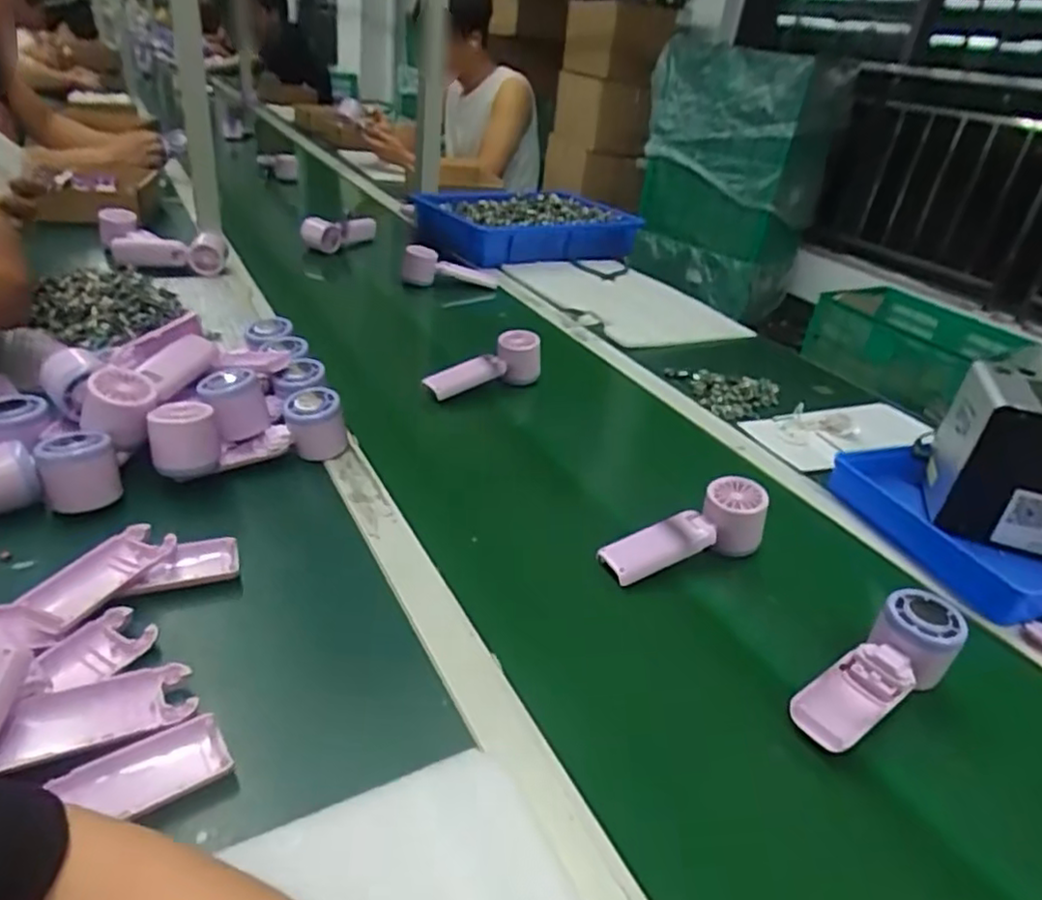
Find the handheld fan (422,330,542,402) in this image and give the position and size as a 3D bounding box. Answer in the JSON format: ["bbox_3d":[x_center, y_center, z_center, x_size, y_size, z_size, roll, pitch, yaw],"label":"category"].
[{"bbox_3d":[-0.048,-0.111,0.874,0.158,0.069,0.043,-11,36,-28],"label":"handheld fan"}]

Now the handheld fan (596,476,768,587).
[{"bbox_3d":[0.150,0.080,0.620,0.161,0.042,0.055,-21,38,-13],"label":"handheld fan"}]

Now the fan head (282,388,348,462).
[{"bbox_3d":[-0.208,-0.028,0.692,0.059,0.060,0.050,0,32,-14],"label":"fan head"}]

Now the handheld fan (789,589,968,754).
[{"bbox_3d":[0.258,0.167,0.500,0.162,0.049,0.051,-26,43,-25],"label":"handheld fan"}]

